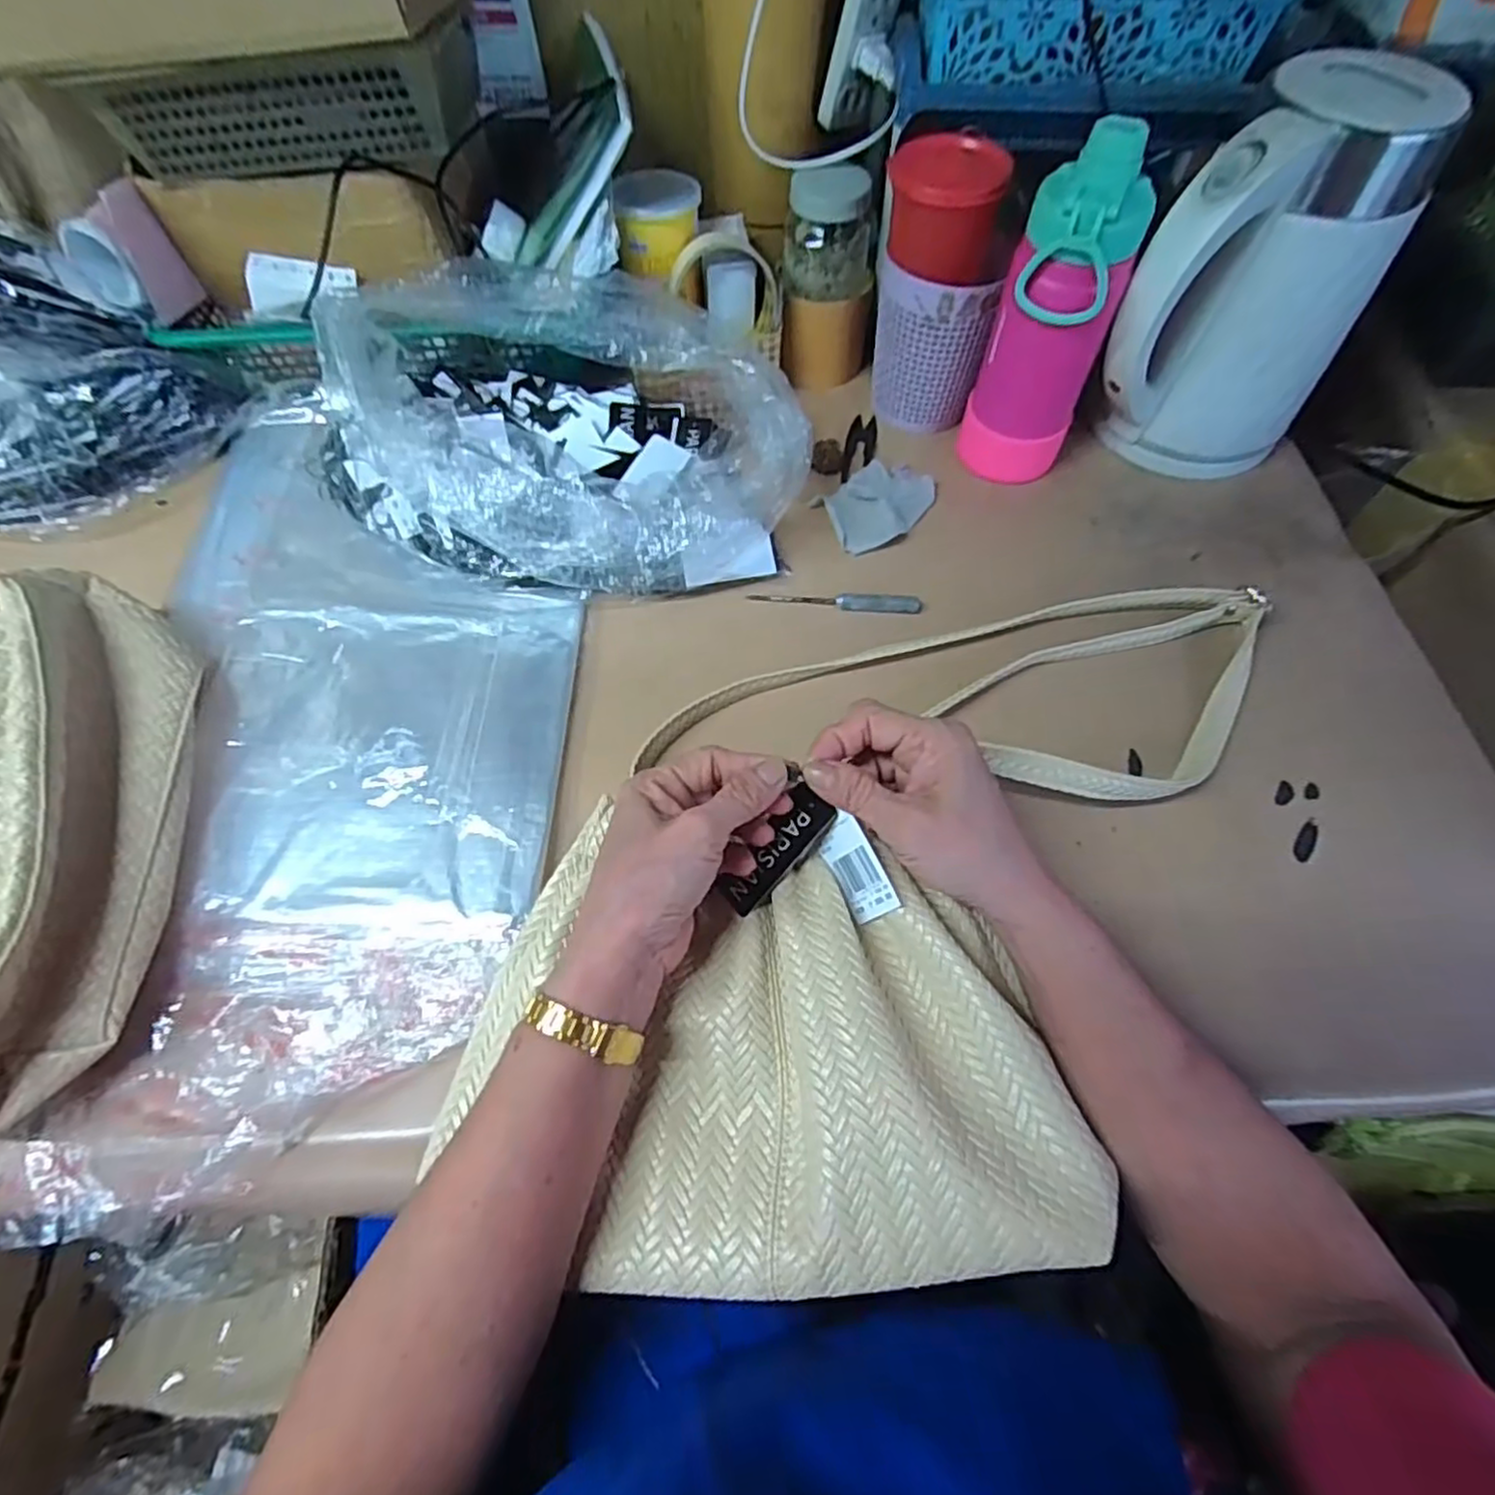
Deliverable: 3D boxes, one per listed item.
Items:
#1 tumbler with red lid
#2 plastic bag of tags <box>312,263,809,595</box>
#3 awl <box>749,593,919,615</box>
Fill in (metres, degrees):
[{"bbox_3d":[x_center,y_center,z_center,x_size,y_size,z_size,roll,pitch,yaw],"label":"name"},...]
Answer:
[{"bbox_3d":[0.137,-0.330,0.518,0.090,0.162,0.074,13,64,7],"label":"tumbler with red lid"},{"bbox_3d":[-0.127,-0.219,0.478,0.325,0.119,0.220,11,64,6],"label":"plastic bag of tags"},{"bbox_3d":[0.062,-0.103,0.496,0.118,0.010,0.012,3,63,2],"label":"awl"}]

